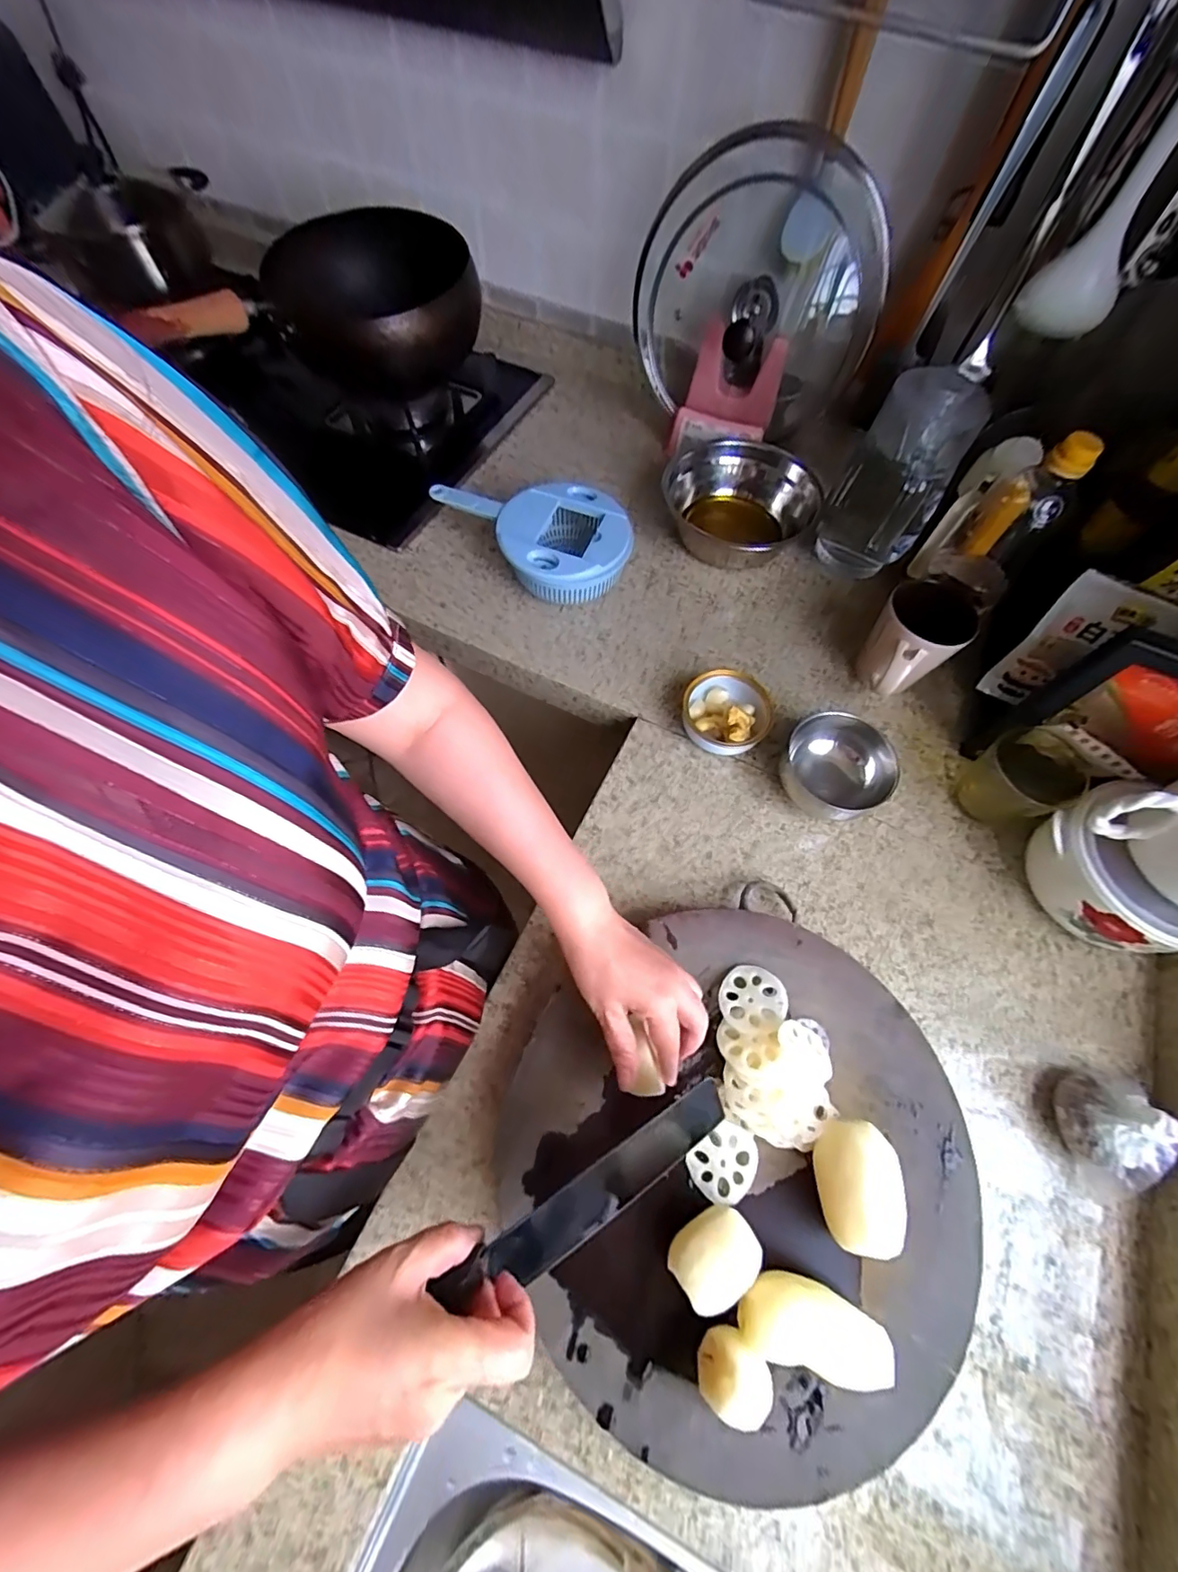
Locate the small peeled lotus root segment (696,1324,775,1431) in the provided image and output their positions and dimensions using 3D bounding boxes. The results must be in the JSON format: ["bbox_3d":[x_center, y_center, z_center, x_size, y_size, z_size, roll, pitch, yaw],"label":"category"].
[{"bbox_3d":[0.095,0.383,0.344,0.048,0.040,0.041,37,71,14],"label":"small peeled lotus root segment"}]

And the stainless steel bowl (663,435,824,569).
[{"bbox_3d":[0.202,-0.387,0.727,0.188,0.079,0.187,1,65,-2],"label":"stainless steel bowl"}]

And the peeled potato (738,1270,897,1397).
[{"bbox_3d":[0.148,0.361,0.357,0.093,0.037,0.044,19,67,7],"label":"peeled potato"}]

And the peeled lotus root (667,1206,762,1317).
[{"bbox_3d":[0.087,0.327,0.372,0.058,0.036,0.045,-35,72,-15],"label":"peeled lotus root"}]

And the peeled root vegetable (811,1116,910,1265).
[{"bbox_3d":[0.194,0.290,0.387,0.055,0.049,0.077,9,67,3],"label":"peeled root vegetable"}]

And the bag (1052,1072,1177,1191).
[{"bbox_3d":[0.434,0.286,0.435,0.073,0.069,0.066,38,70,14],"label":"bag"}]

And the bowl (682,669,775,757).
[{"bbox_3d":[0.156,-0.084,0.604,0.097,0.049,0.104,1,65,-2],"label":"bowl"}]

